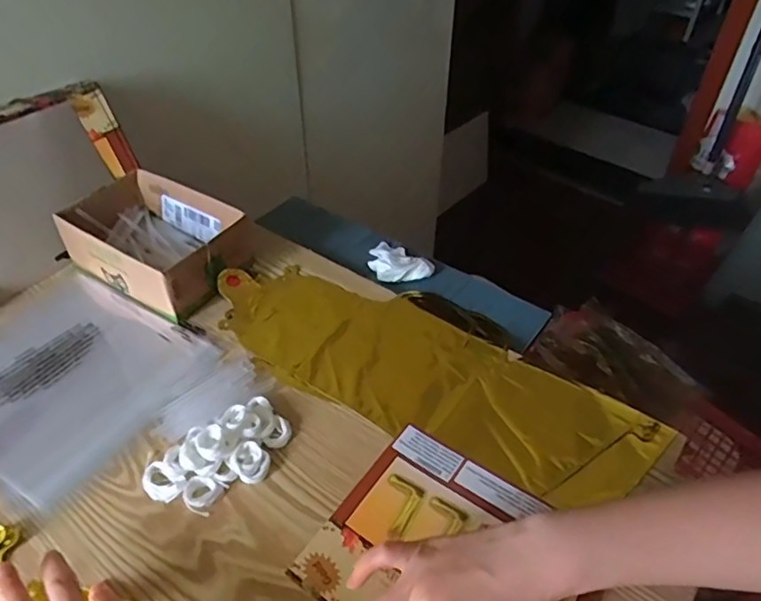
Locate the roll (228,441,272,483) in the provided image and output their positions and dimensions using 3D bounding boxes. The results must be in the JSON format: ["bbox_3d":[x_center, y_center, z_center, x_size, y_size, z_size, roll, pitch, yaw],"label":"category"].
[{"bbox_3d":[-0.108,0.135,0.472,0.031,0.015,0.027,27,49,26],"label":"roll"}]

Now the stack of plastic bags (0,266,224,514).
[{"bbox_3d":[-0.316,0.067,0.564,0.246,0.018,0.204,23,47,23],"label":"stack of plastic bags"}]

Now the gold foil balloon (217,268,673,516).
[{"bbox_3d":[0.033,0.059,0.555,0.437,0.014,0.149,24,48,24],"label":"gold foil balloon"}]

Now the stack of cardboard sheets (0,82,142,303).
[{"bbox_3d":[-0.393,-0.136,0.655,0.038,0.180,0.231,6,37,39],"label":"stack of cardboard sheets"}]

